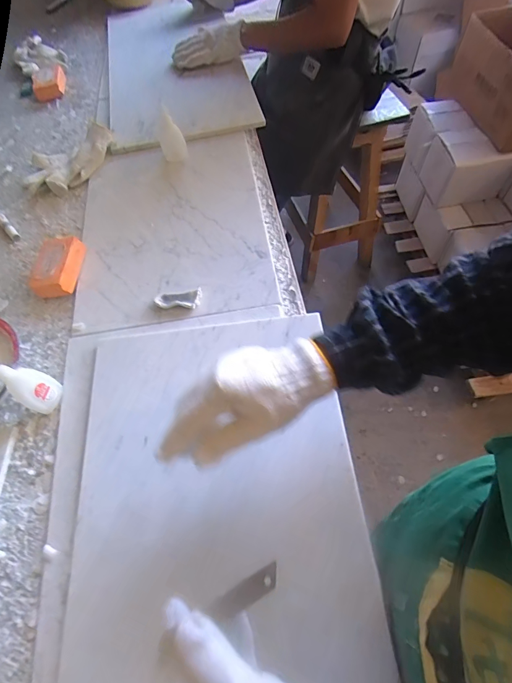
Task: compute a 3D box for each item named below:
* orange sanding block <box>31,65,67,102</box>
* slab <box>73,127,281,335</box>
[{"bbox_3d":[-0.473,-0.593,0.847,0.072,0.030,0.095,-15,62,-4],"label":"orange sanding block"},{"bbox_3d":[-0.138,-0.203,0.616,0.297,0.016,0.388,-9,62,-1],"label":"slab"}]

